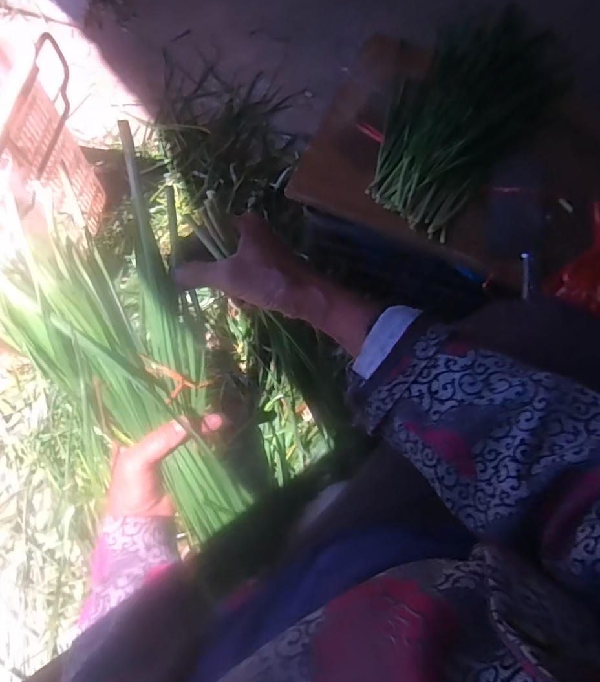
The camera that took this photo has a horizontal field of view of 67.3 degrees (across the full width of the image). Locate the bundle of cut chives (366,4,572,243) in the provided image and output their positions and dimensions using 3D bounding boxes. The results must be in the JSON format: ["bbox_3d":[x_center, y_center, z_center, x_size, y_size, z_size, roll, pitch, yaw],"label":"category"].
[{"bbox_3d":[0.264,-0.380,0.703,0.214,0.042,0.482,34,77,11],"label":"bundle of cut chives"}]

